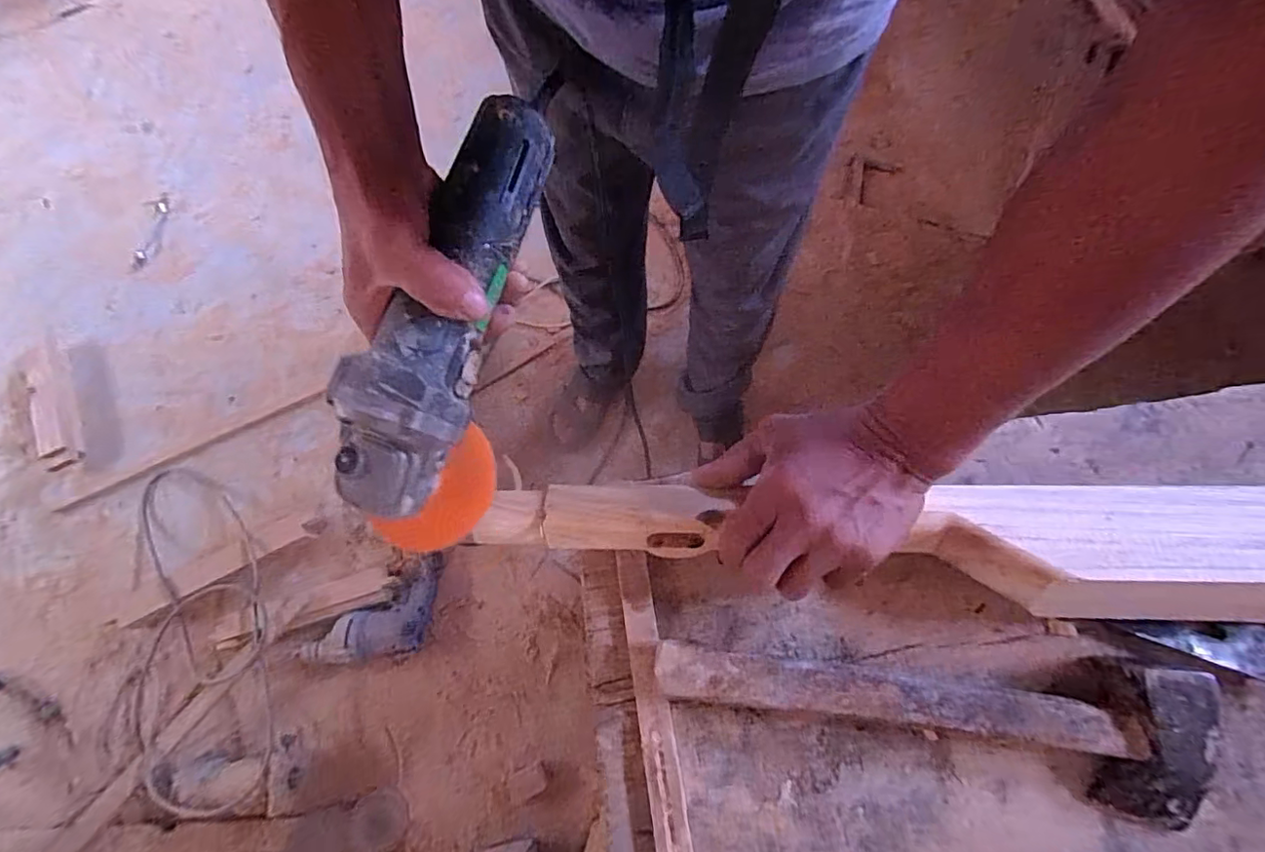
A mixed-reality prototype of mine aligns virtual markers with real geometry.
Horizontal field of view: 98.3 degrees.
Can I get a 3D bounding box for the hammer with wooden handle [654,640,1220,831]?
[{"bbox_3d":[0.173,0.173,0.329,0.320,0.029,0.090,5,71,5],"label":"hammer with wooden handle"}]

